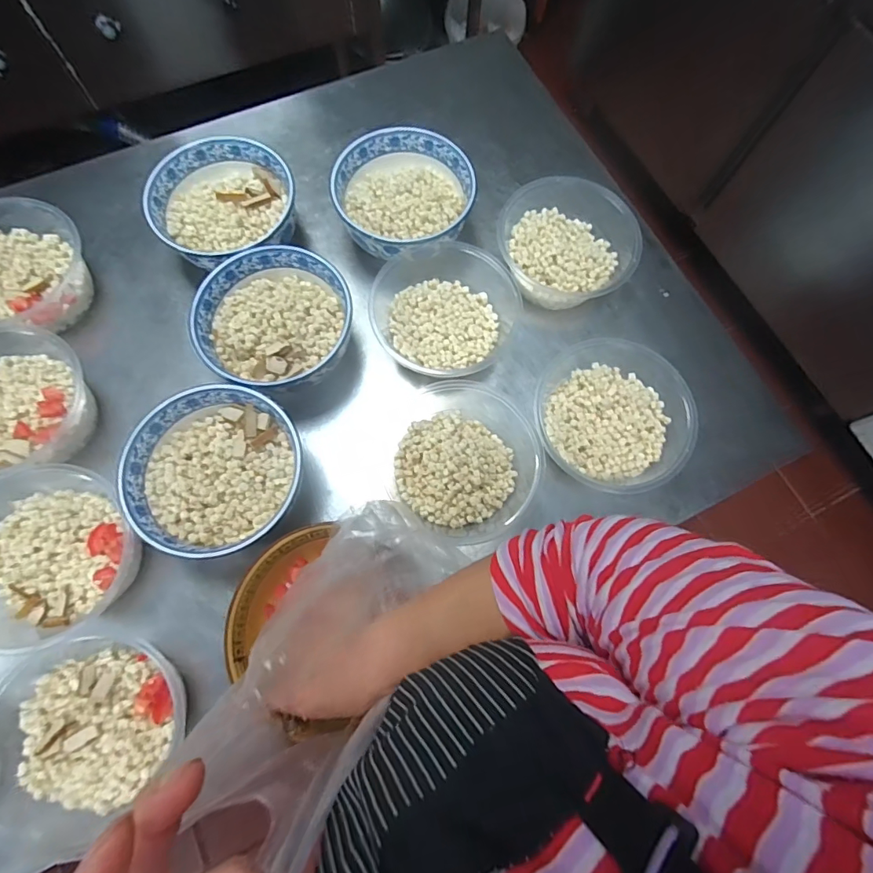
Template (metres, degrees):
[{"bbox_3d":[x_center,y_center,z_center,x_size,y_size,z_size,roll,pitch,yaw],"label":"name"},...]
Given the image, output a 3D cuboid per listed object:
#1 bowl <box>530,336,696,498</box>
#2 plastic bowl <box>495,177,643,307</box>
[{"bbox_3d":[0.196,-0.025,0.531,0.159,0.069,0.168,0,74,-2],"label":"bowl"},{"bbox_3d":[0.162,-0.237,0.589,0.167,0.072,0.146,25,75,5],"label":"plastic bowl"}]

